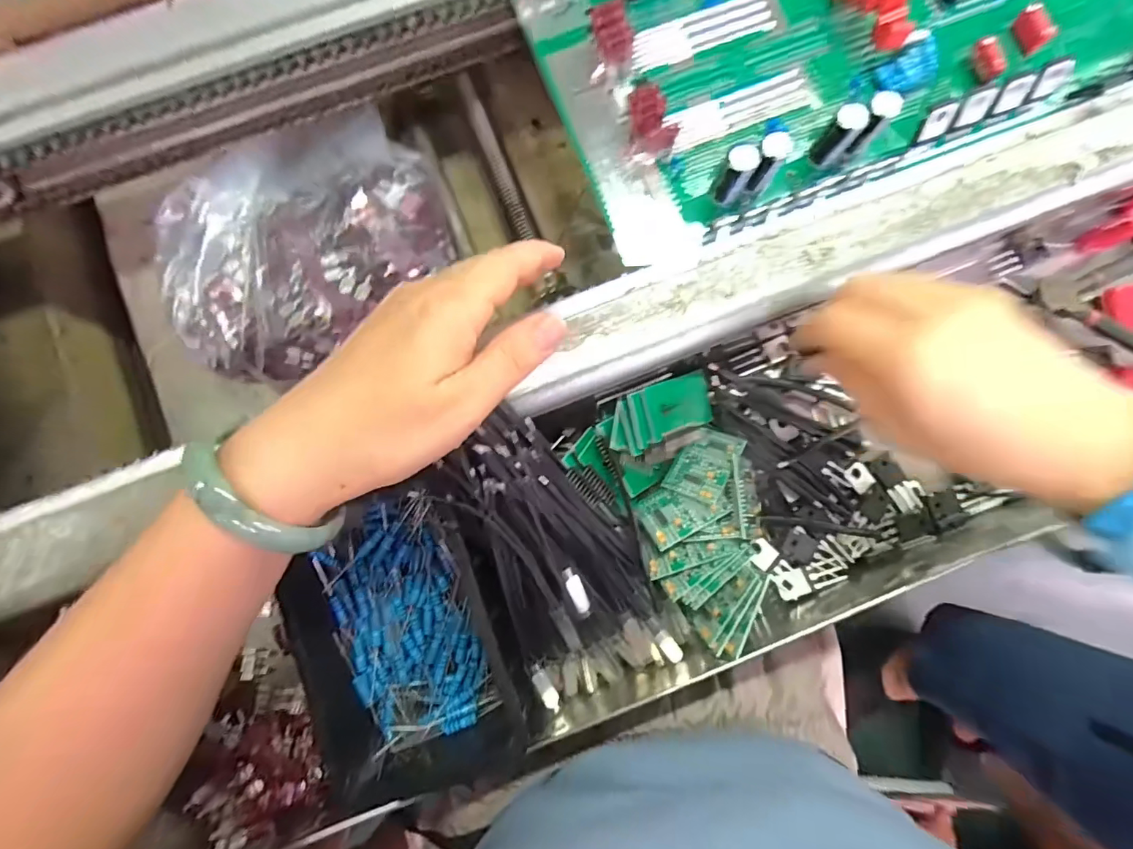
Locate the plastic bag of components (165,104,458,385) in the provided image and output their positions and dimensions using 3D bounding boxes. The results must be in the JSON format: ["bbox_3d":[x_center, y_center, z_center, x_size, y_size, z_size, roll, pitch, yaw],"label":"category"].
[{"bbox_3d":[-0.168,-0.115,0.308,0.179,0.027,0.142,-37,86,-4],"label":"plastic bag of components"}]

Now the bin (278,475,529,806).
[{"bbox_3d":[-0.083,0.111,0.249,0.100,0.049,0.157,-16,85,-3],"label":"bin"}]

